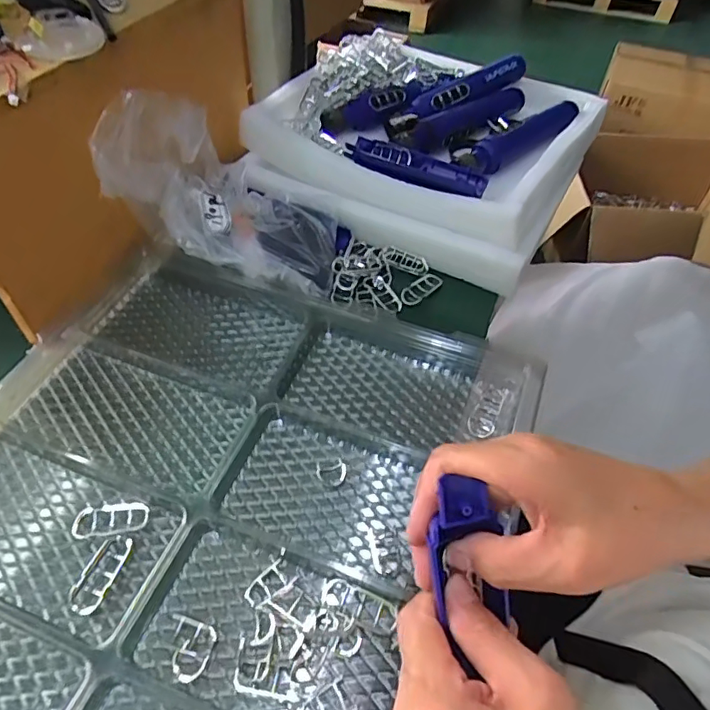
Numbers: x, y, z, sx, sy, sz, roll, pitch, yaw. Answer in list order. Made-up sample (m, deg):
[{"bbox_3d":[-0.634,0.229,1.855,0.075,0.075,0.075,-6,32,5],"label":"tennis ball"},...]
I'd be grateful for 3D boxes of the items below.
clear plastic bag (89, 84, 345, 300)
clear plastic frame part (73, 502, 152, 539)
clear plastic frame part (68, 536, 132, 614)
[{"bbox_3d":[-0.114,-0.166,0.538,0.197,0.149,0.147,9,51,6],"label":"clear plastic bag"},{"bbox_3d":[-0.179,0.120,0.396,0.052,0.007,0.024,-1,51,-2],"label":"clear plastic frame part"},{"bbox_3d":[-0.175,0.150,0.374,0.020,0.006,0.052,15,52,10],"label":"clear plastic frame part"}]

